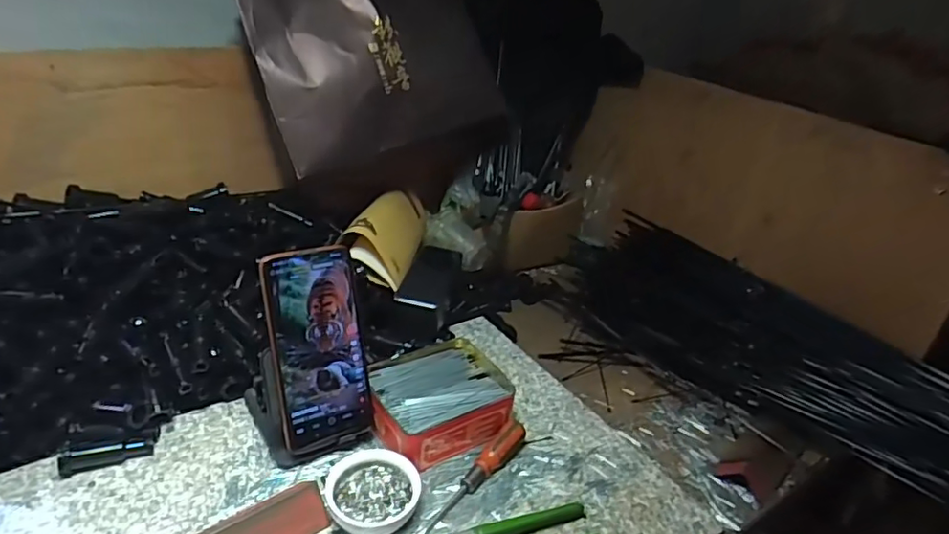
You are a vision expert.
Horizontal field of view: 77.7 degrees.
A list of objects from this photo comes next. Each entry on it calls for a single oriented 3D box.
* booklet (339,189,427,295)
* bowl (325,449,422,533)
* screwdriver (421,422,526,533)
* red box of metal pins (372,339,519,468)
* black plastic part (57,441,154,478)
[{"bbox_3d":[-0.109,-0.049,0.742,0.075,0.066,0.207,6,30,0],"label":"booklet"},{"bbox_3d":[-0.080,0.181,0.473,0.071,0.023,0.066,5,30,-3],"label":"bowl"},{"bbox_3d":[0.001,0.176,0.501,0.016,0.024,0.137,26,35,30],"label":"screwdriver"},{"bbox_3d":[-0.034,0.126,0.557,0.124,0.041,0.107,-13,35,-29],"label":"red box of metal pins"},{"bbox_3d":[-0.304,0.155,0.487,0.065,0.017,0.014,-12,34,-28],"label":"black plastic part"}]

